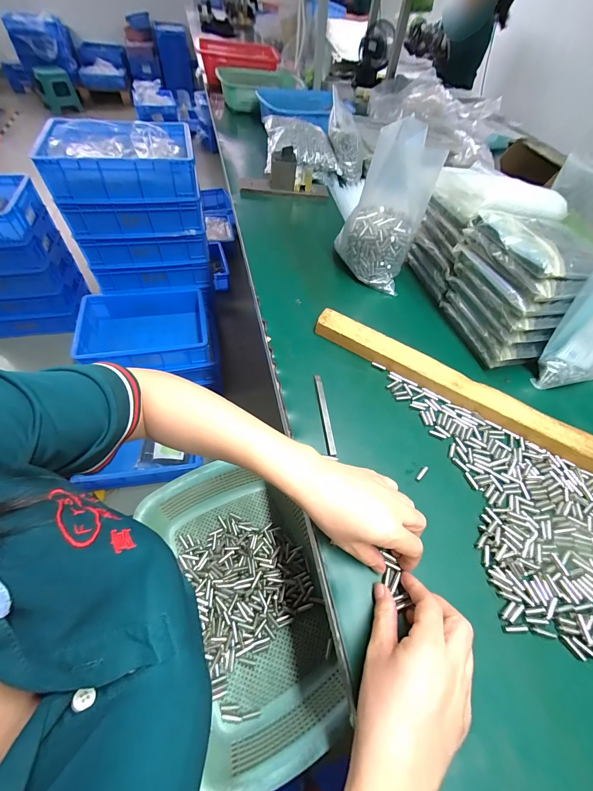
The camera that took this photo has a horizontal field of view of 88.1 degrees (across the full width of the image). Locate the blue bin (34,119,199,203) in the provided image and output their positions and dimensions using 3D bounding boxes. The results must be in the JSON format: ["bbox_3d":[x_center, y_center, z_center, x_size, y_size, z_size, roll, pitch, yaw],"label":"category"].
[{"bbox_3d":[-0.519,-0.713,0.929,0.391,0.120,0.279,-11,58,-12],"label":"blue bin"}]

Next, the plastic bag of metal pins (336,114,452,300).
[{"bbox_3d":[0.146,-0.309,0.510,0.118,0.199,0.124,10,56,2],"label":"plastic bag of metal pins"}]

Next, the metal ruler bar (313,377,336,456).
[{"bbox_3d":[0.035,0.020,0.390,0.012,0.008,0.116,-4,57,-7],"label":"metal ruler bar"}]

